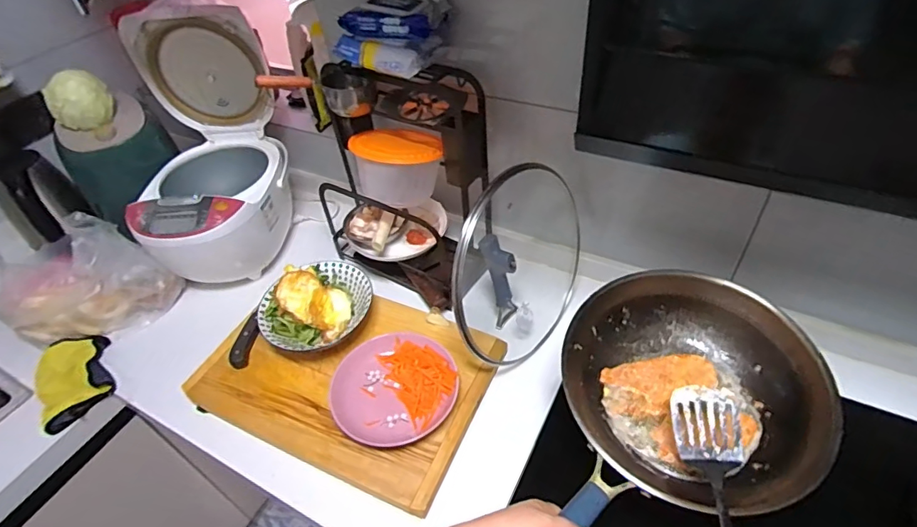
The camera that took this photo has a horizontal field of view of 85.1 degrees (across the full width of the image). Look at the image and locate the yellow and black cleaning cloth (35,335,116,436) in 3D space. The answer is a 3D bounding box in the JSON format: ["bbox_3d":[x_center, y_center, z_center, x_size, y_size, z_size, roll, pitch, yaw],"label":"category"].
[{"bbox_3d":[-0.708,0.208,0.921,0.117,0.032,0.185,-28,49,-21],"label":"yellow and black cleaning cloth"}]

